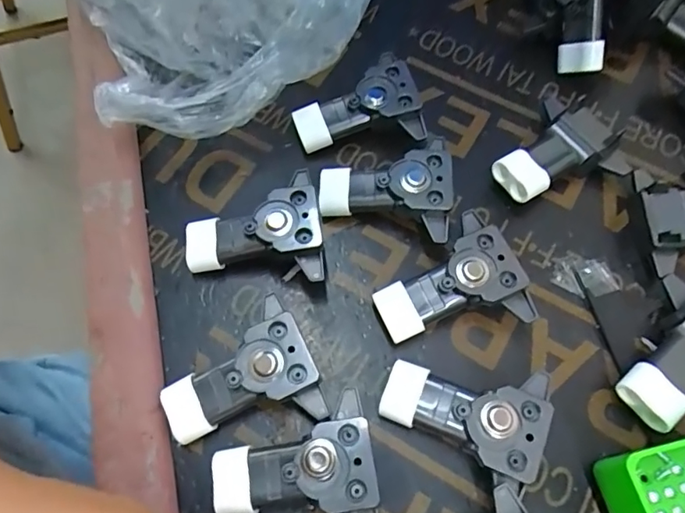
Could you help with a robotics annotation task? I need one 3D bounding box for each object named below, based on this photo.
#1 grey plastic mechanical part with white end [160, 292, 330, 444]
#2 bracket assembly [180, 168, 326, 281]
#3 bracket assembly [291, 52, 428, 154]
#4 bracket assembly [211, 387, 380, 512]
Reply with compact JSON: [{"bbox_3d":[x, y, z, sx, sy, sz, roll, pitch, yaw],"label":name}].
[{"bbox_3d":[-0.044,0.054,0.216,0.063,0.027,0.048,-21,69,-9],"label":"grey plastic mechanical part with white end"},{"bbox_3d":[-0.043,-0.007,0.243,0.064,0.028,0.047,-8,67,-4],"label":"bracket assembly"},{"bbox_3d":[0.007,-0.079,0.274,0.066,0.020,0.047,-18,63,10],"label":"bracket assembly"},{"bbox_3d":[-0.020,0.088,0.204,0.063,0.027,0.053,-9,67,-4],"label":"bracket assembly"}]

